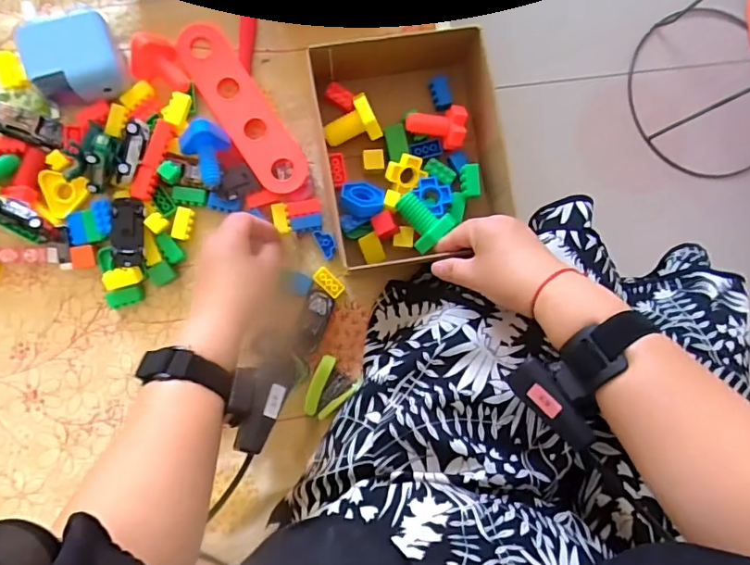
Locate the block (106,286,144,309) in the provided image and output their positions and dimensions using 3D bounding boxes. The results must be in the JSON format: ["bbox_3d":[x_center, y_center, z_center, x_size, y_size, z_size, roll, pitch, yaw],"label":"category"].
[{"bbox_3d":[-0.249,0.015,0.512,0.032,0.018,0.016,-13,89,-8],"label":"block"}]

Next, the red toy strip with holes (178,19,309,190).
[{"bbox_3d":[-0.135,-0.177,0.526,0.052,0.017,0.194,-34,92,-8],"label":"red toy strip with holes"}]

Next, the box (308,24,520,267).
[{"bbox_3d":[0.038,-0.132,0.509,0.174,0.054,0.215,-9,88,-5],"label":"box"}]

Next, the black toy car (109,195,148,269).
[{"bbox_3d":[-0.238,-0.049,0.500,0.030,0.023,0.067,3,87,-7],"label":"black toy car"}]

